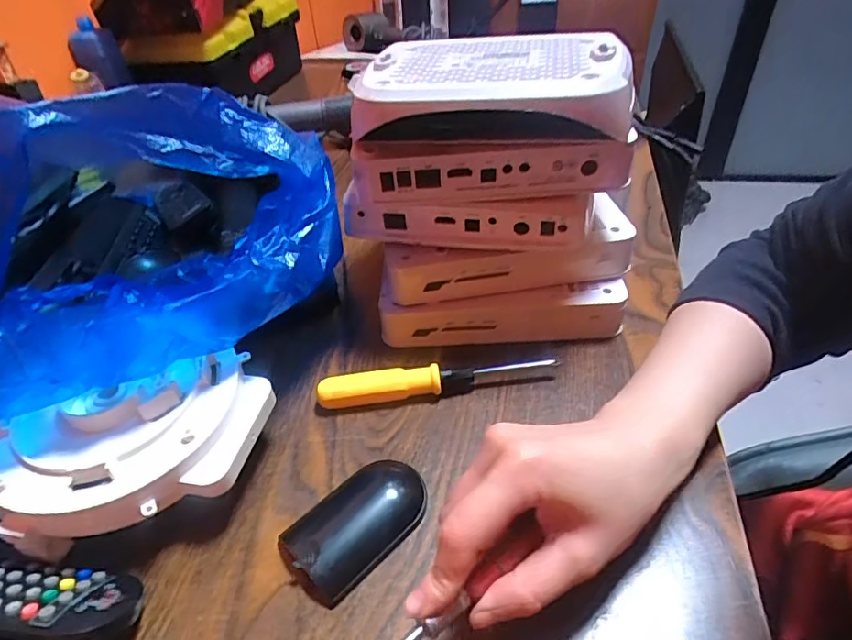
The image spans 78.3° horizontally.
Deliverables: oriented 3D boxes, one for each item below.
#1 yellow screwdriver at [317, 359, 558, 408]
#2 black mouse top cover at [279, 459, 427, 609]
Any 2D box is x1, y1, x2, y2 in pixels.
[{"bbox_3d":[0.007,0.041,0.352,0.154,0.021,0.017,-8,41,-3],"label":"yellow screwdriver"},{"bbox_3d":[-0.035,0.108,0.288,0.046,0.012,0.080,31,52,34],"label":"black mouse top cover"}]

